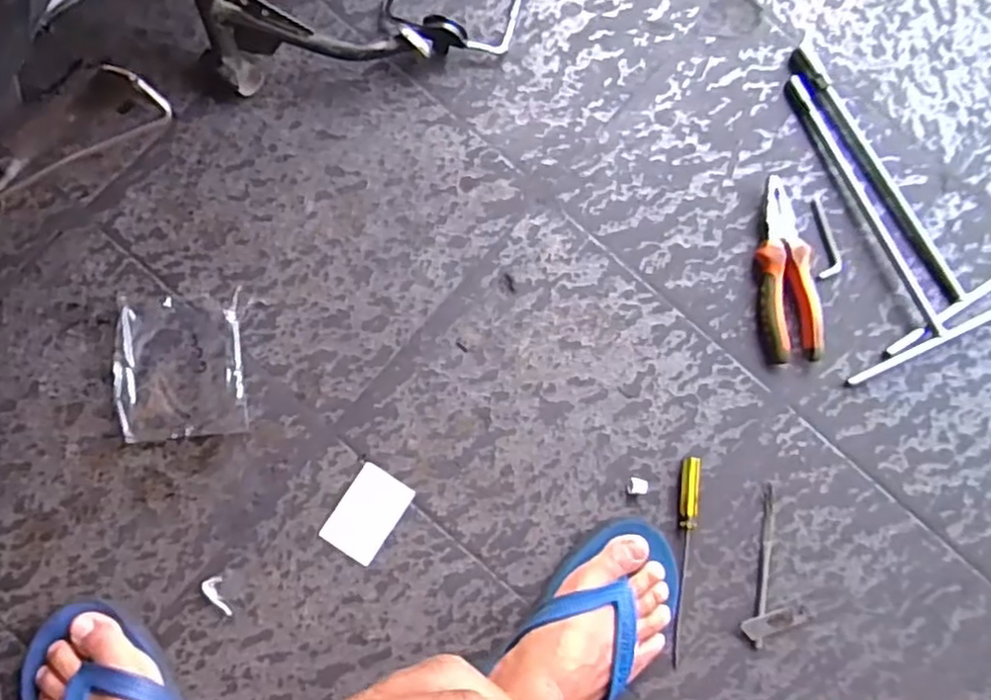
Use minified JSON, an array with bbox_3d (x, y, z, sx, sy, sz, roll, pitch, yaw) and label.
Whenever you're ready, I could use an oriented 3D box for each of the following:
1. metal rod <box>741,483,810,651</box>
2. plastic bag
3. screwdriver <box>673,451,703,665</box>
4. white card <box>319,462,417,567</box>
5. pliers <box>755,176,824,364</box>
[{"bbox_3d":[0.266,0.203,0.628,0.059,0.009,0.142,13,83,-3],"label":"metal rod"},{"bbox_3d":[-0.279,0.014,0.601,0.108,0.013,0.124,-5,84,-6],"label":"plastic bag"},{"bbox_3d":[0.170,0.188,0.613,0.017,0.011,0.181,7,83,-4],"label":"screwdriver"},{"bbox_3d":[-0.114,0.146,0.607,0.053,0.005,0.077,33,82,-1],"label":"white card"},{"bbox_3d":[0.278,-0.076,0.655,0.053,0.023,0.172,-3,84,-5],"label":"pliers"}]

